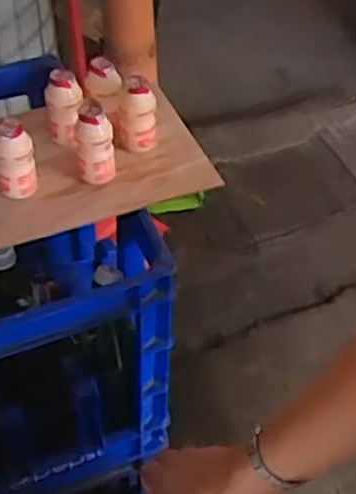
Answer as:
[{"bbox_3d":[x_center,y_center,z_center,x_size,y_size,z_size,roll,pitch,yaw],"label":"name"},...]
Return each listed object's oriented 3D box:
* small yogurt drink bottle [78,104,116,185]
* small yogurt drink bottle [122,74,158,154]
[{"bbox_3d":[-0.085,-0.106,0.777,0.035,0.082,0.033,-5,49,-6],"label":"small yogurt drink bottle"},{"bbox_3d":[-0.041,-0.143,0.808,0.035,0.088,0.031,-2,49,-3],"label":"small yogurt drink bottle"}]

